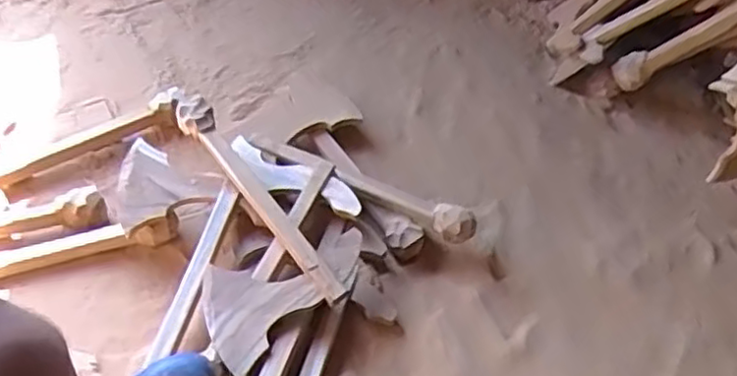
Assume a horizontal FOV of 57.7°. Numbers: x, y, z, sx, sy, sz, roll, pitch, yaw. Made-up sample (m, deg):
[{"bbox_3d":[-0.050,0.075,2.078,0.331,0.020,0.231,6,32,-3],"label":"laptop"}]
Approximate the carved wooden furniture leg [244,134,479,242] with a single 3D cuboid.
[{"bbox_3d":[-0.018,-0.007,1.034,0.380,0.034,0.043,21,51,13],"label":"carved wooden furniture leg"}]

